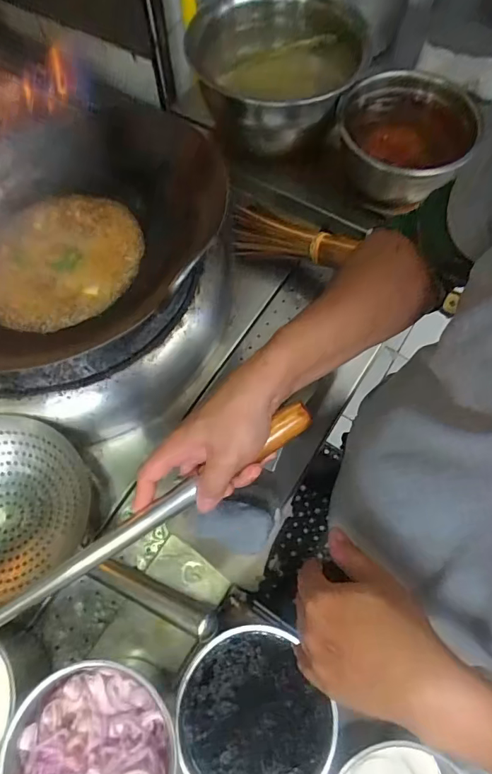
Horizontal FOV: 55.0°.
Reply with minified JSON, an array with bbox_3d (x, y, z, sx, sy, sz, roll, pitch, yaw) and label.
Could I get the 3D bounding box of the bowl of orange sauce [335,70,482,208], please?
[{"bbox_3d":[0.236,-0.364,0.714,0.199,0.124,0.175,12,67,6],"label":"bowl of orange sauce"}]

